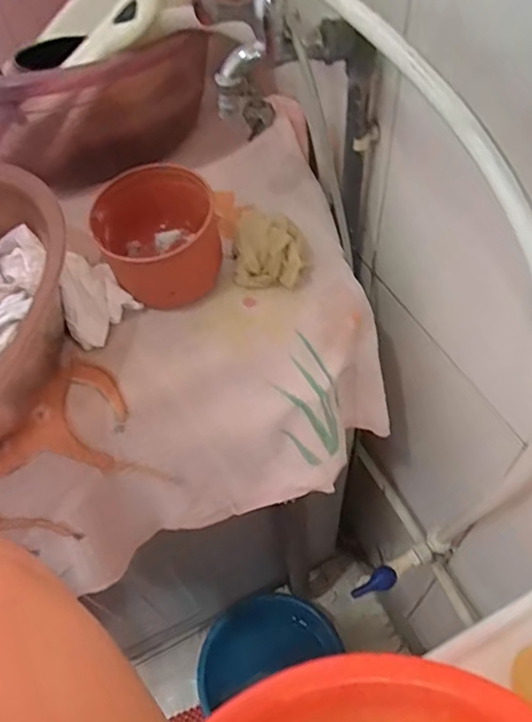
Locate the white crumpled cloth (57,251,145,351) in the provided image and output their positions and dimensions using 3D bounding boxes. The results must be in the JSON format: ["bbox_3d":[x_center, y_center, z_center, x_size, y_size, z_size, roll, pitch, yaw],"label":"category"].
[{"bbox_3d":[-0.156,-0.058,0.498,0.060,0.049,0.072,-34,59,-18],"label":"white crumpled cloth"}]

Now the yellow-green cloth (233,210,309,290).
[{"bbox_3d":[0.005,-0.100,0.510,0.065,0.024,0.068,3,92,1],"label":"yellow-green cloth"}]

